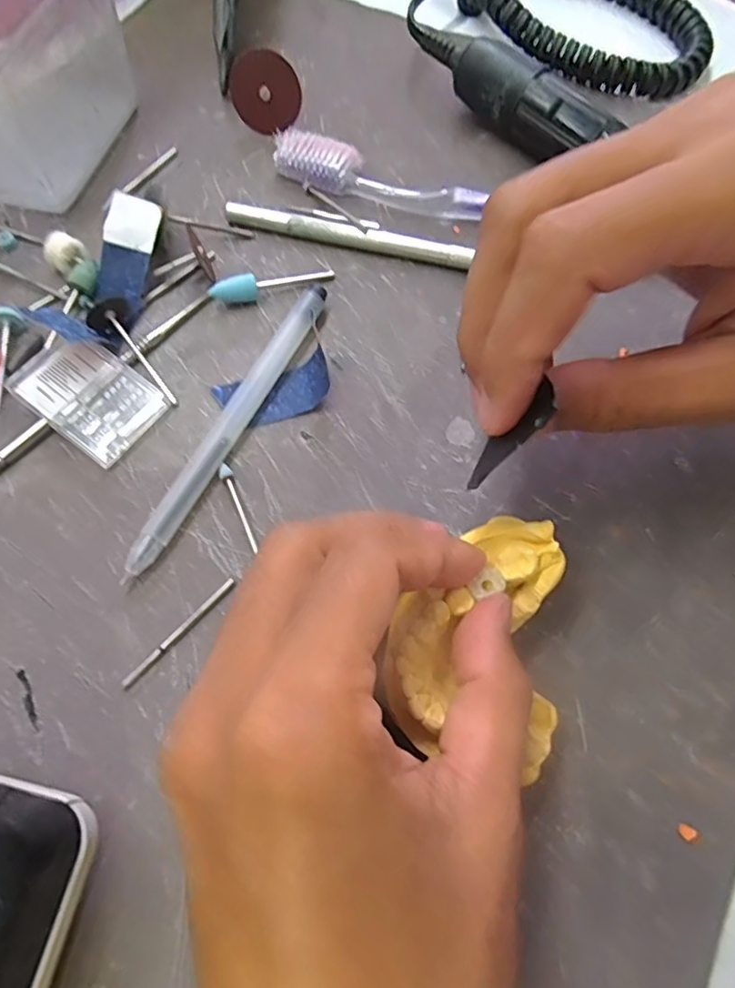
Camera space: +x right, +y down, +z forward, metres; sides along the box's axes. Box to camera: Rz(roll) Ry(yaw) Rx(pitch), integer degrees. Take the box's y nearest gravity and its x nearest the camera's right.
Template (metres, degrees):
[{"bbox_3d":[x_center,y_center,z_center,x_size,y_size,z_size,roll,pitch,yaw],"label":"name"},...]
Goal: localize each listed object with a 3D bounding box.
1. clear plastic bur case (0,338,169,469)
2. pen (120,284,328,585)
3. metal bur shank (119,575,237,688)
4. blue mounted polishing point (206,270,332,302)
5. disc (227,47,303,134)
[{"bbox_3d":[-0.099,-0.035,0.203,0.045,0.012,0.033,35,71,13],"label":"clear plastic bur case"},{"bbox_3d":[-0.048,-0.027,0.201,0.012,0.010,0.124,25,69,10],"label":"pen"},{"bbox_3d":[-0.058,0.042,0.175,0.004,0.004,0.043,40,72,15],"label":"metal bur shank"},{"bbox_3d":[-0.037,-0.085,0.226,0.049,0.010,0.008,-21,69,-9],"label":"blue mounted polishing point"},{"bbox_3d":[-0.046,-0.181,0.256,0.032,0.031,0.004,-24,24,25],"label":"disc"}]

